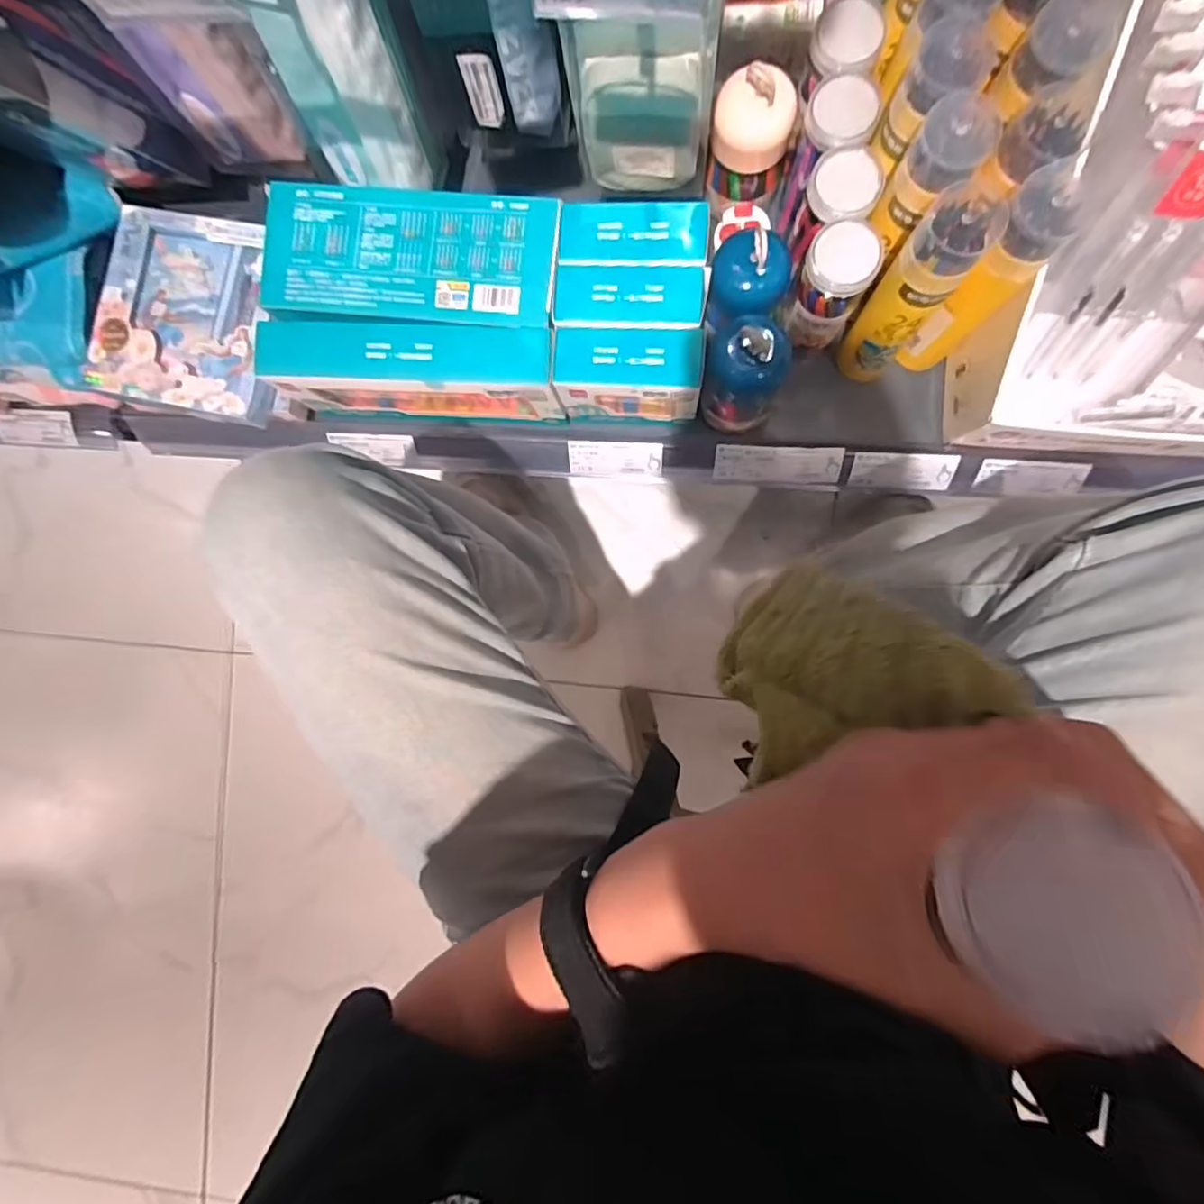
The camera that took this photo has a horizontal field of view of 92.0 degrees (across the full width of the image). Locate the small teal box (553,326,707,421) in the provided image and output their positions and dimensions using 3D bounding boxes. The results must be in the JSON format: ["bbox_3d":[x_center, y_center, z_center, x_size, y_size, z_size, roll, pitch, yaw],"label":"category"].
[{"bbox_3d":[0.024,-0.197,0.514,0.121,0.090,0.053,3,93,4],"label":"small teal box"}]

